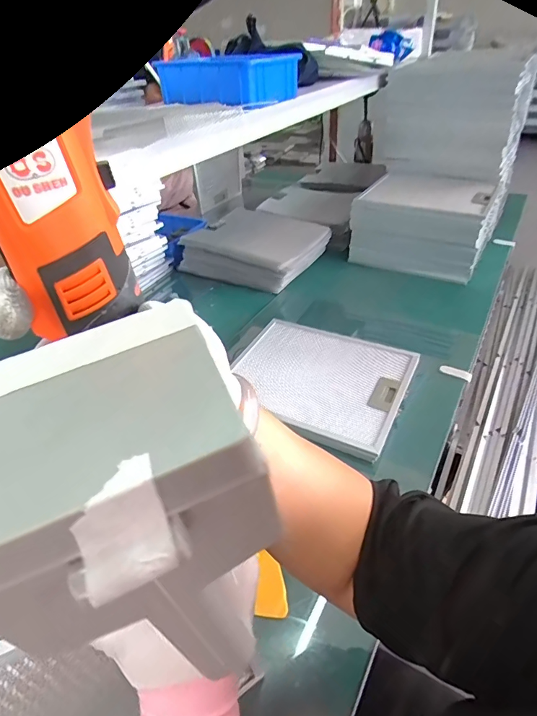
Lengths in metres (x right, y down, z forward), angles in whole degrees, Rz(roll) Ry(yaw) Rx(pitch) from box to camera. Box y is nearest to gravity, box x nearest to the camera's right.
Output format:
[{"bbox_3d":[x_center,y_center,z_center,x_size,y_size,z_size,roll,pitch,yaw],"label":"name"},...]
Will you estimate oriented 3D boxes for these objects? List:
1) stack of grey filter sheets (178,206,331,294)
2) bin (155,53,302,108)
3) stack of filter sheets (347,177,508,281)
[{"bbox_3d":[-0.042,-0.322,1.222,0.379,0.106,0.261,15,42,23],"label":"stack of grey filter sheets"},{"bbox_3d":[-0.076,-0.541,0.807,0.241,0.068,0.154,21,45,29],"label":"bin"},{"bbox_3d":[0.444,-0.380,1.191,0.337,0.218,0.294,21,45,29],"label":"stack of filter sheets"}]

